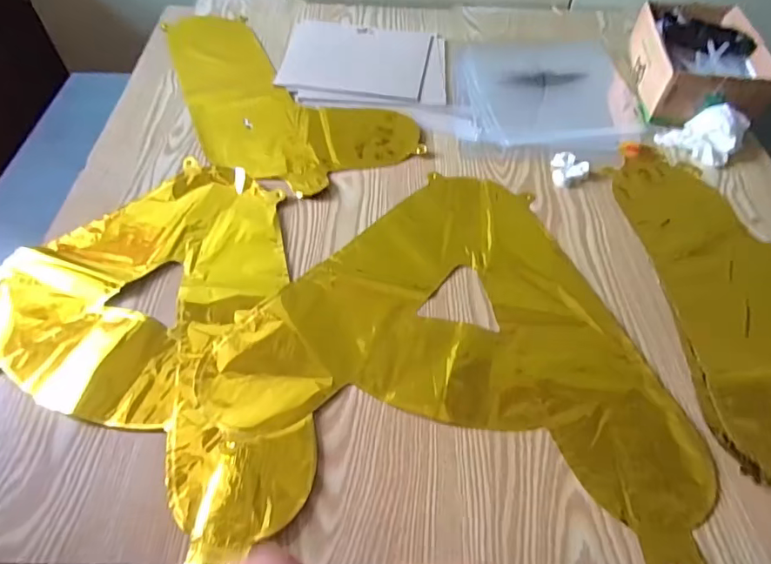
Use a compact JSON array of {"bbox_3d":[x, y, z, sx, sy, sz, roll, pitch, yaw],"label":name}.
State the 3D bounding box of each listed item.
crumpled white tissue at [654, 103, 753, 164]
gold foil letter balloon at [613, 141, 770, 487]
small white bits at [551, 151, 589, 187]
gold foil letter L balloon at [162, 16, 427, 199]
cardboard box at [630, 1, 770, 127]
[{"bbox_3d":[0.375,-0.178,0.595,0.081,0.036,0.070,37,61,24],"label":"crumpled white tissue"},{"bbox_3d":[0.347,0.017,0.470,0.192,0.019,0.415,-4,53,-4],"label":"gold foil letter balloon"},{"bbox_3d":[0.208,-0.126,0.570,0.039,0.013,0.047,6,53,4],"label":"small white bits"},{"bbox_3d":[-0.147,-0.258,0.662,0.227,0.012,0.406,-24,57,-18],"label":"gold foil letter L balloon"},{"bbox_3d":[0.398,-0.282,0.650,0.140,0.069,0.197,3,53,2],"label":"cardboard box"}]

